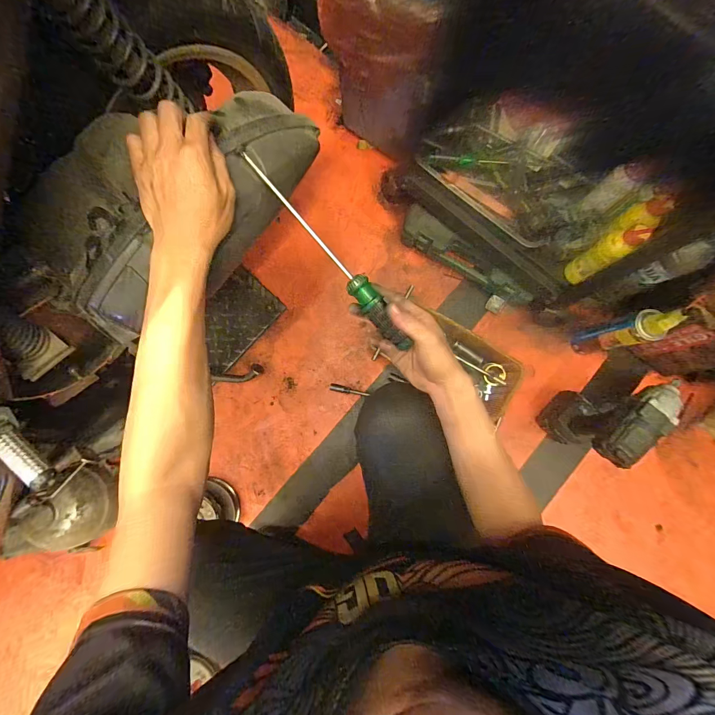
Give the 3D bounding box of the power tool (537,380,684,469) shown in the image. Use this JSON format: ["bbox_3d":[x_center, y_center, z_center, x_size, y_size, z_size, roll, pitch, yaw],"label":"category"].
[{"bbox_3d":[0.489,0.127,0.653,0.160,0.253,0.078,-35,84,-5],"label":"power tool"}]

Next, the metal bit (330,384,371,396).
[{"bbox_3d":[-0.019,0.082,0.787,0.098,0.019,0.017,13,82,1],"label":"metal bit"}]

